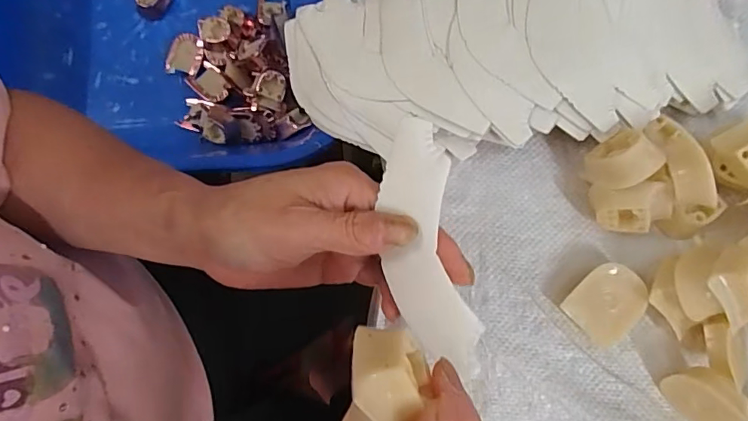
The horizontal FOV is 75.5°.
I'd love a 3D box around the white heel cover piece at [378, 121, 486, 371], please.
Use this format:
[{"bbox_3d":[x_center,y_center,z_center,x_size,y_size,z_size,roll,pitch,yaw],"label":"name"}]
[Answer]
[{"bbox_3d":[0.021,0.019,0.219,0.038,0.004,0.113,-11,95,23],"label":"white heel cover piece"}]

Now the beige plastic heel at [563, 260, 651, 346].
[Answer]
[{"bbox_3d":[0.145,0.057,0.302,0.041,0.019,0.044,41,81,7],"label":"beige plastic heel"}]

